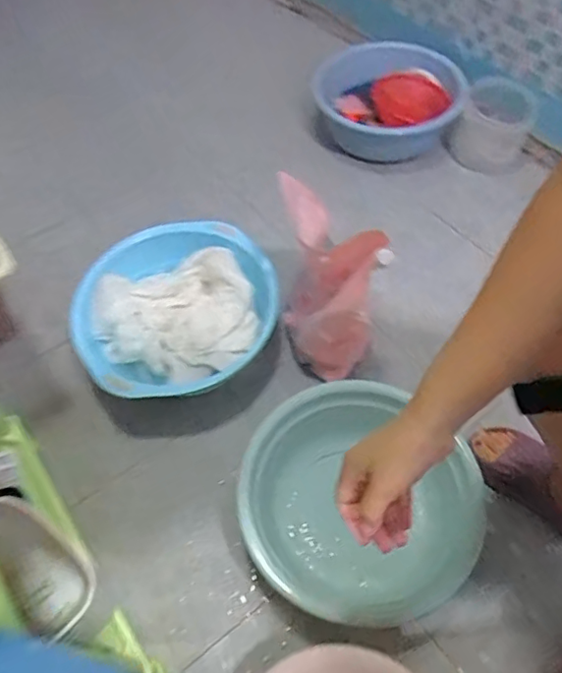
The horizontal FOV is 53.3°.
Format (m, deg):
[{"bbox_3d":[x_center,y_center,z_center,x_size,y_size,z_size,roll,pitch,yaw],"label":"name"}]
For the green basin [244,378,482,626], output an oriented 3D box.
[{"bbox_3d":[0.105,0.241,0.838,0.310,0.137,0.306,-18,55,-12],"label":"green basin"}]

